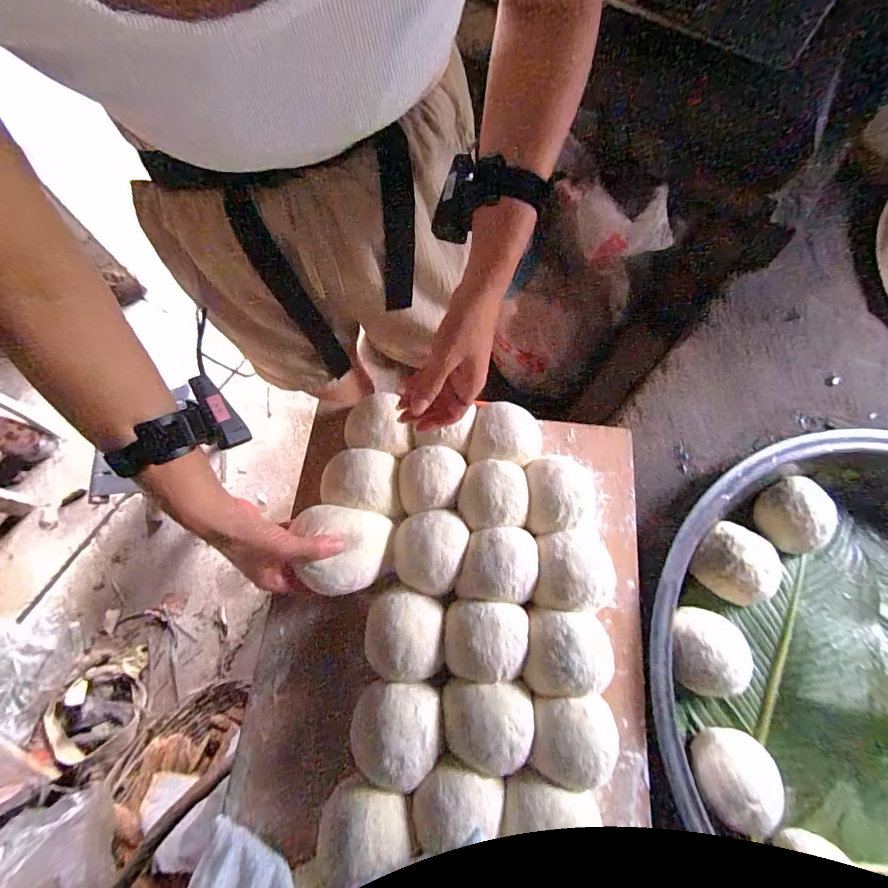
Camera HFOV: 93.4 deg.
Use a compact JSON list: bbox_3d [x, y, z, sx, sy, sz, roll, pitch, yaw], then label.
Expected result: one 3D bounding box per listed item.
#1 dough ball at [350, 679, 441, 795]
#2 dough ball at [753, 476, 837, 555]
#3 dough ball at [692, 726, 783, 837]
[{"bbox_3d":[-0.047,0.271,0.392,0.083,0.039,0.083,0,71,-1],"label":"dough ball"},{"bbox_3d":[0.461,0.091,0.542,0.094,0.044,0.092,0,71,-1],"label":"dough ball"},{"bbox_3d":[0.314,0.355,0.446,0.082,0.050,0.086,0,71,-1],"label":"dough ball"}]

